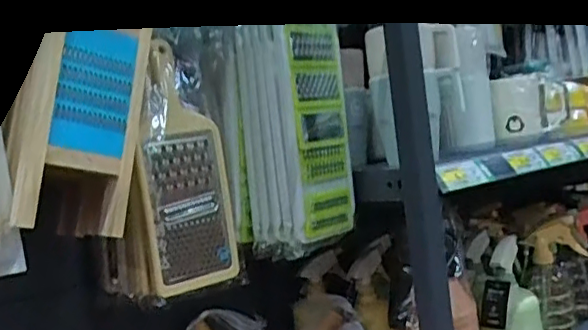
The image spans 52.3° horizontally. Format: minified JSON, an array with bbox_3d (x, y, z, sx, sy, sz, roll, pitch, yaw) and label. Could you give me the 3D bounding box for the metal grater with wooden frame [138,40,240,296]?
[{"bbox_3d":[-0.140,0.003,0.742,0.112,0.295,0.019,-11,3,-39],"label":"metal grater with wooden frame"}]

